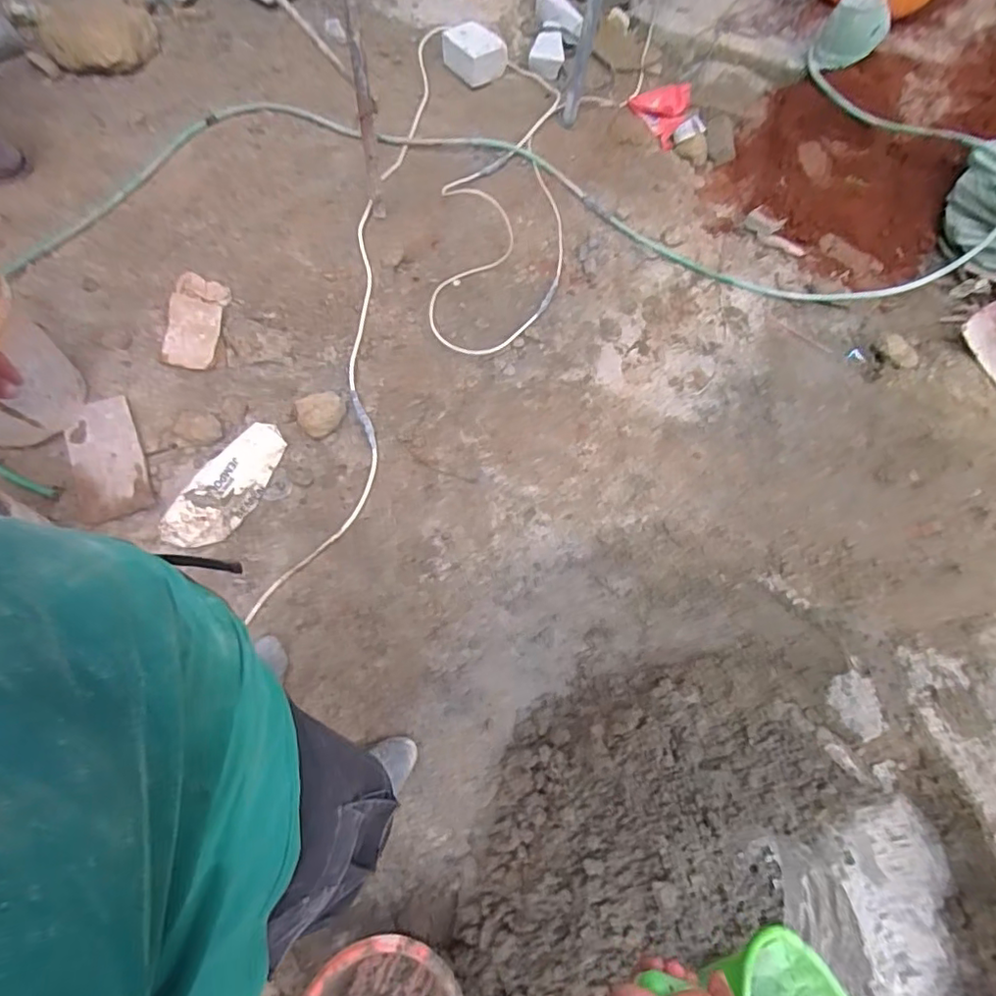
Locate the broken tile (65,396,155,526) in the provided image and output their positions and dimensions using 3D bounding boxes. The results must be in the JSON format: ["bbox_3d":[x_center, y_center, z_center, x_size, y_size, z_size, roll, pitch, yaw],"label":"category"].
[{"bbox_3d":[-0.974,-0.093,1.431,0.156,0.024,0.292,-15,92,-17],"label":"broken tile"}]

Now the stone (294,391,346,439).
[{"bbox_3d":[-0.472,-0.232,1.543,0.137,0.095,0.129,-22,69,-12],"label":"stone"}]

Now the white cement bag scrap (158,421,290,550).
[{"bbox_3d":[-0.690,-0.030,1.466,0.185,0.027,0.371,34,69,11],"label":"white cement bag scrap"}]

